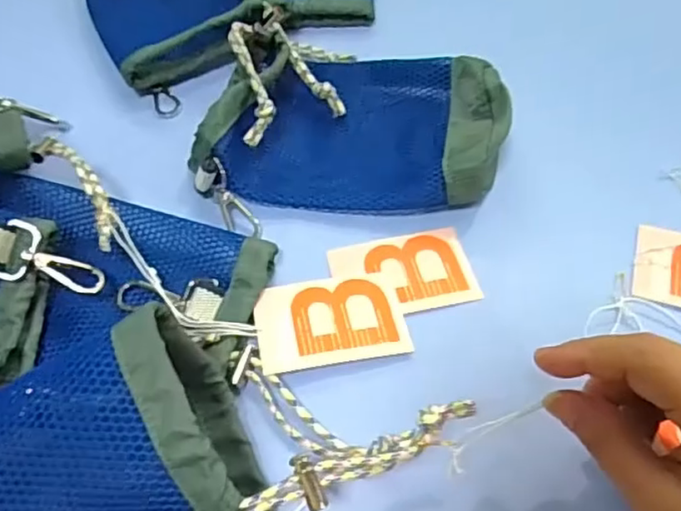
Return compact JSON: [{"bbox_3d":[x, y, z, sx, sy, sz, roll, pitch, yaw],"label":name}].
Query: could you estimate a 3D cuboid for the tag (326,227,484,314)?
[{"bbox_3d":[0.037,0.010,0.369,0.080,0.004,0.055,-11,52,-4],"label":"tag"}]

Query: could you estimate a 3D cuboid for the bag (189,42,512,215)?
[{"bbox_3d":[0.008,-0.095,0.425,0.198,0.039,0.138,3,53,7],"label":"bag"}]

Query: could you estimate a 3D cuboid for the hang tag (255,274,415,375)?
[{"bbox_3d":[-0.005,0.035,0.346,0.080,0.004,0.053,-7,53,-9],"label":"hang tag"}]

